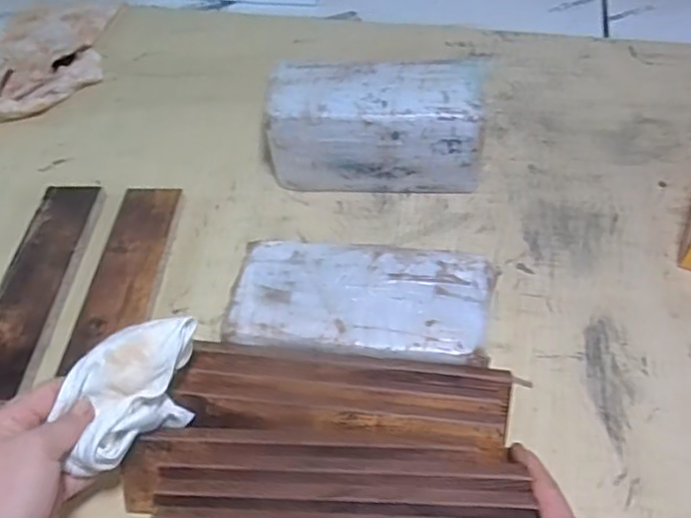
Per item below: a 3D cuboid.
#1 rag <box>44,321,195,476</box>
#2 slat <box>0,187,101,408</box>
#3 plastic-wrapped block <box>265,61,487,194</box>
[{"bbox_3d":[-0.147,0.089,0.430,0.052,0.070,0.102,32,57,26],"label":"rag"},{"bbox_3d":[-0.292,0.024,0.592,0.056,0.021,0.243,1,49,3],"label":"slat"},{"bbox_3d":[0.031,-0.133,0.655,0.209,0.105,0.100,-2,49,0],"label":"plastic-wrapped block"}]

